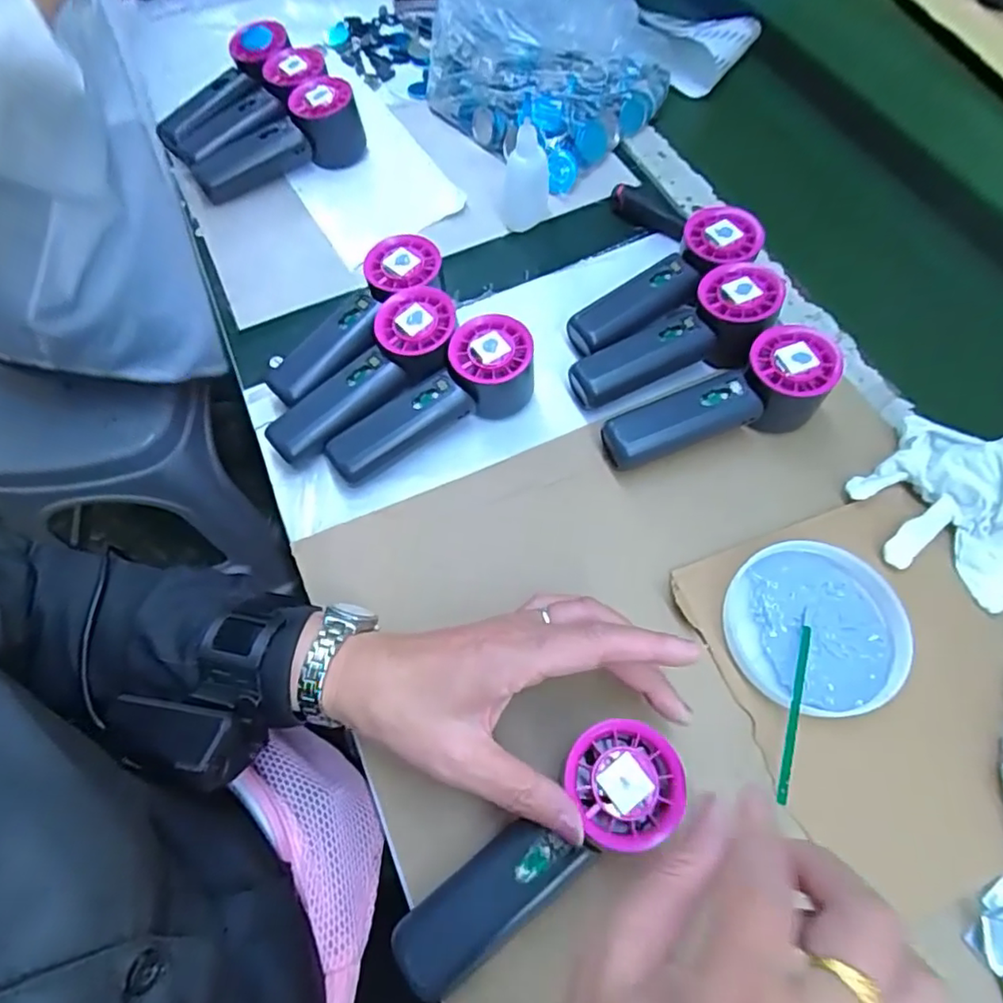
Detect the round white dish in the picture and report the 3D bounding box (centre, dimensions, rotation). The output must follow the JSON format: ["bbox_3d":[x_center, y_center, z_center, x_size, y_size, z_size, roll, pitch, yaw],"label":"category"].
[{"bbox_3d":[0.189,0.075,0.359,0.108,0.016,0.096,-6,64,0],"label":"round white dish"}]

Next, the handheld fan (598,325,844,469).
[{"bbox_3d":[0.147,-0.061,0.407,0.154,0.056,0.056,-24,66,-9],"label":"handheld fan"}]

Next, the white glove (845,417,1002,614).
[{"bbox_3d":[0.286,0.003,0.375,0.102,0.039,0.113,-42,70,-16],"label":"white glove"}]

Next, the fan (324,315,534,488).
[{"bbox_3d":[-0.048,-0.066,0.417,0.154,0.055,0.051,-33,67,-13],"label":"fan"}]

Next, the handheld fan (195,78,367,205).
[{"bbox_3d":[-0.204,-0.325,0.548,0.152,0.060,0.048,-23,66,-11],"label":"handheld fan"}]

